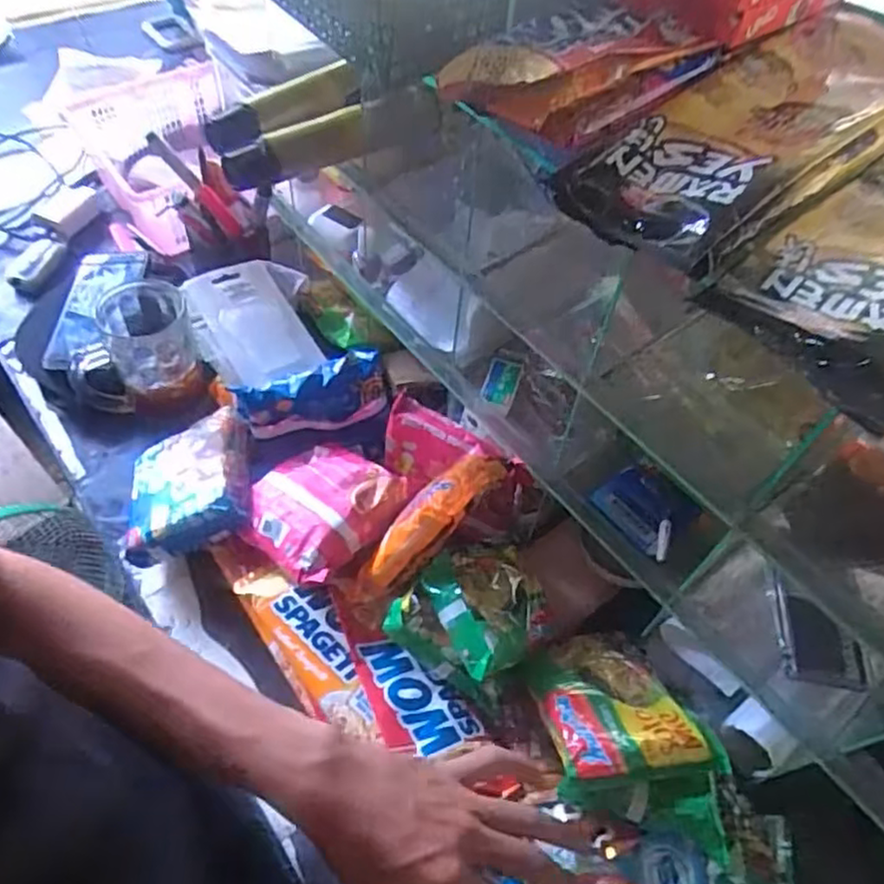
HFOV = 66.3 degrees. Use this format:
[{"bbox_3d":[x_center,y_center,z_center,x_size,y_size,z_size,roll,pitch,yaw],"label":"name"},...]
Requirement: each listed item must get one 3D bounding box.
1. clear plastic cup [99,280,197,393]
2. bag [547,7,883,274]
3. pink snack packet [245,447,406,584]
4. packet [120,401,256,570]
[{"bbox_3d":[-0.282,-0.102,0.657,0.075,0.082,0.081,-22,60,-17],"label":"clear plastic cup"},{"bbox_3d":[0.179,-0.180,0.375,0.264,0.028,0.097,-34,65,-23],"label":"bag"},{"bbox_3d":[-0.103,0.050,0.564,0.113,0.038,0.112,40,63,21],"label":"pink snack packet"},{"bbox_3d":[-0.225,0.035,0.604,0.111,0.033,0.122,-16,56,6],"label":"packet"}]

